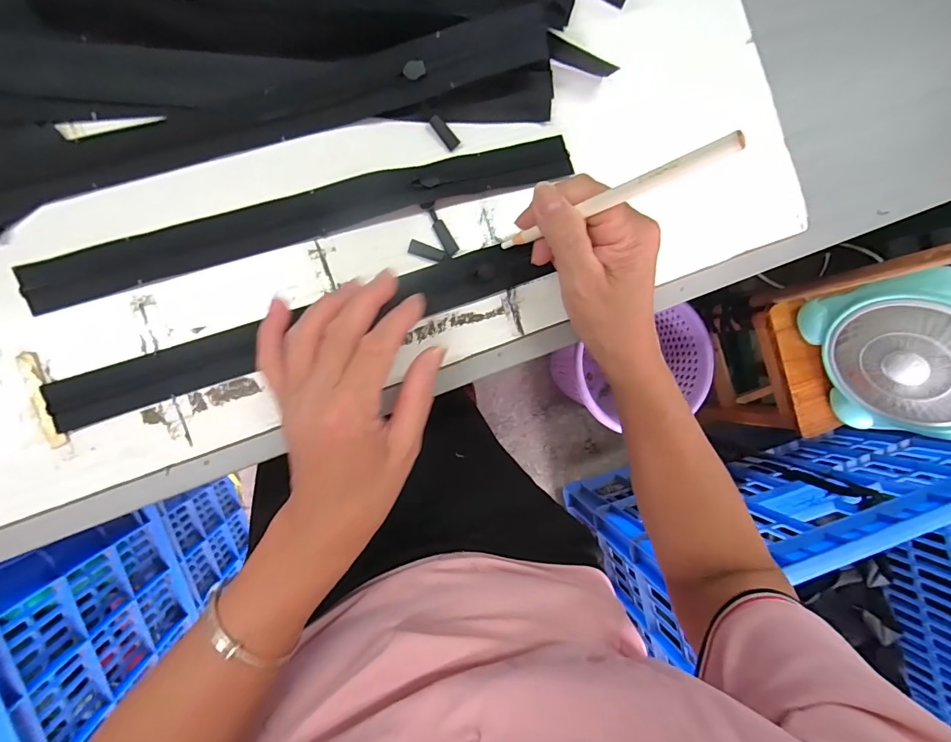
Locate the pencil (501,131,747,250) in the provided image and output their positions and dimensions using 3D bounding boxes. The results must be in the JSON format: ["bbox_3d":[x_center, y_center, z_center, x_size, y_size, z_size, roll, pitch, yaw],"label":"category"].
[{"bbox_3d":[0.069,-0.093,0.244,0.008,0.145,0.009,-17,95,-42],"label":"pencil"}]

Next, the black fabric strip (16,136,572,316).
[{"bbox_3d":[-0.103,-0.103,0.288,0.352,0.008,0.029,-18,89,-8],"label":"black fabric strip"}]

